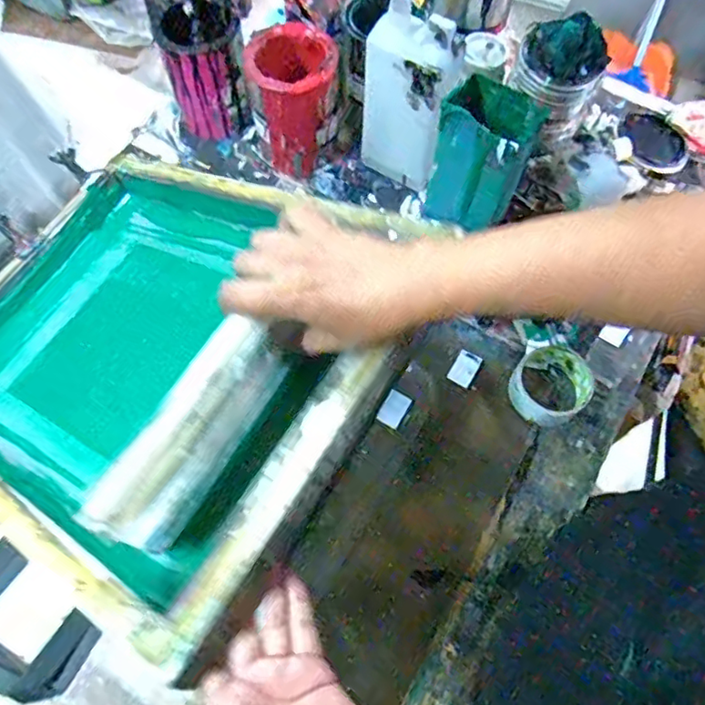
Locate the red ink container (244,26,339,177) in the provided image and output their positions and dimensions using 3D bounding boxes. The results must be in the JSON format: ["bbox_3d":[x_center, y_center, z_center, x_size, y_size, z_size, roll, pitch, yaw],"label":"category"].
[{"bbox_3d":[-0.076,-0.317,0.730,0.104,0.138,0.116,-12,67,-6],"label":"red ink container"}]

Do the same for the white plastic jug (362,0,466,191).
[{"bbox_3d":[0.067,-0.289,0.680,0.104,0.217,0.058,38,71,14],"label":"white plastic jug"}]

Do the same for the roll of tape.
[{"bbox_3d":[0.230,0.035,0.668,0.083,0.039,0.089,0,67,-1],"label":"roll of tape"}]

